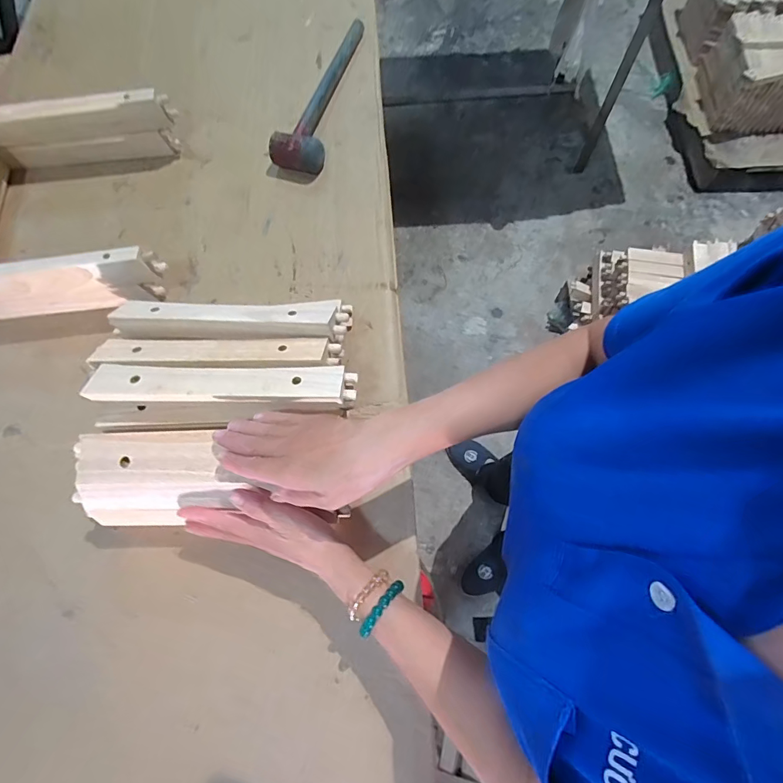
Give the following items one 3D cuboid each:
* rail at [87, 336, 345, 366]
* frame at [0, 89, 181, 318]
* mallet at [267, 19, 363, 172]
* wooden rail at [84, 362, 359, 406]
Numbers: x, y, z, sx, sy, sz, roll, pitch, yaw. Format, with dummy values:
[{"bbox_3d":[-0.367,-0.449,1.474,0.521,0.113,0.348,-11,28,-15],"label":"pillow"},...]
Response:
[{"bbox_3d":[-0.185,-0.037,0.455,0.258,0.025,0.050,0,41,3],"label":"rail"},{"bbox_3d":[-0.448,-0.254,0.572,0.297,0.088,0.287,-6,71,0],"label":"frame"},{"bbox_3d":[-0.103,-0.476,0.658,0.077,0.042,0.322,13,72,6],"label":"mallet"},{"bbox_3d":[-0.167,-0.005,0.420,0.256,0.038,0.046,0,71,2],"label":"wooden rail"}]

